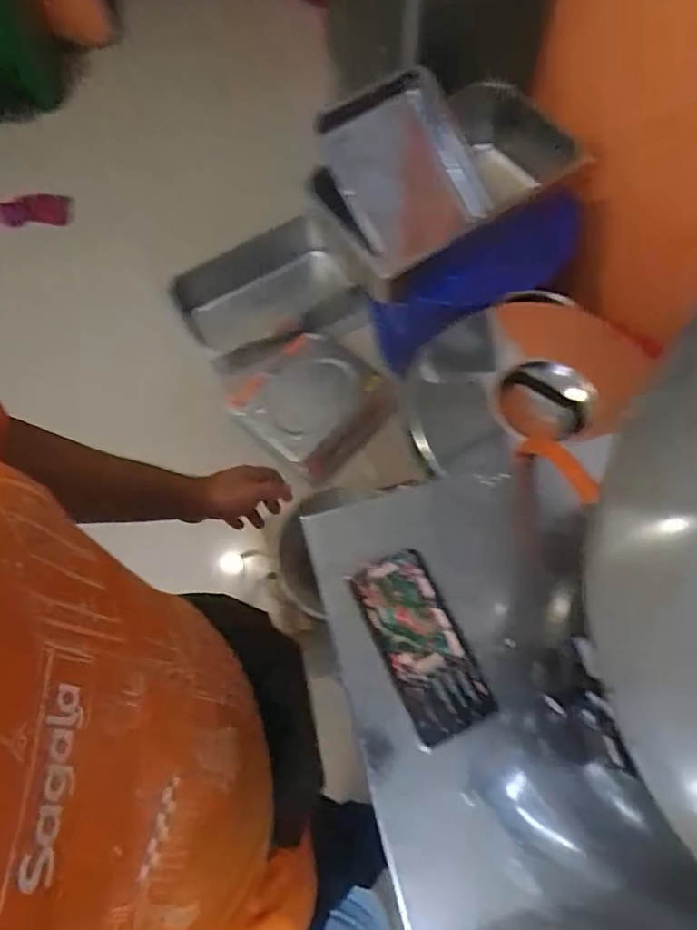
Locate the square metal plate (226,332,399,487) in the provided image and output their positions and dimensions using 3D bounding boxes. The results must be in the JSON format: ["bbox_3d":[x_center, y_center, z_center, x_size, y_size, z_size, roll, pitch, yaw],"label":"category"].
[{"bbox_3d":[-0.101,-0.177,1.532,0.390,0.032,0.334,40,73,19],"label":"square metal plate"}]

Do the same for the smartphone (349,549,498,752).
[{"bbox_3d":[0.064,0.159,0.533,0.073,0.011,0.159,-22,66,-7],"label":"smartphone"}]

